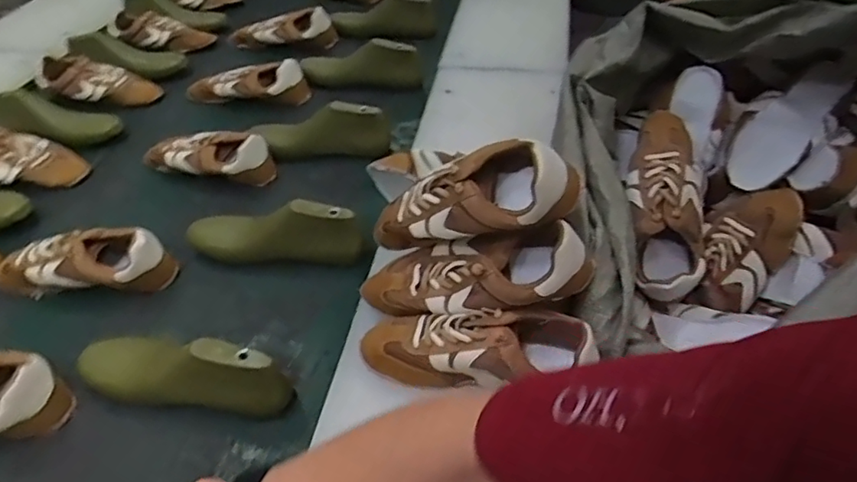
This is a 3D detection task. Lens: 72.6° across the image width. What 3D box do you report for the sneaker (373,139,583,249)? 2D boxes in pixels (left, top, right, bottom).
[{"bbox_3d":[0.036,-0.041,0.606,0.234,0.082,0.085,-15,39,22],"label":"sneaker"}]

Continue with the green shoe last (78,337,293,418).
[{"bbox_3d":[-0.270,0.141,0.636,0.243,0.090,0.066,8,46,10],"label":"green shoe last"}]

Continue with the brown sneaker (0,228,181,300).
[{"bbox_3d":[-0.463,0.022,0.788,0.233,0.084,0.097,4,43,7],"label":"brown sneaker"}]

